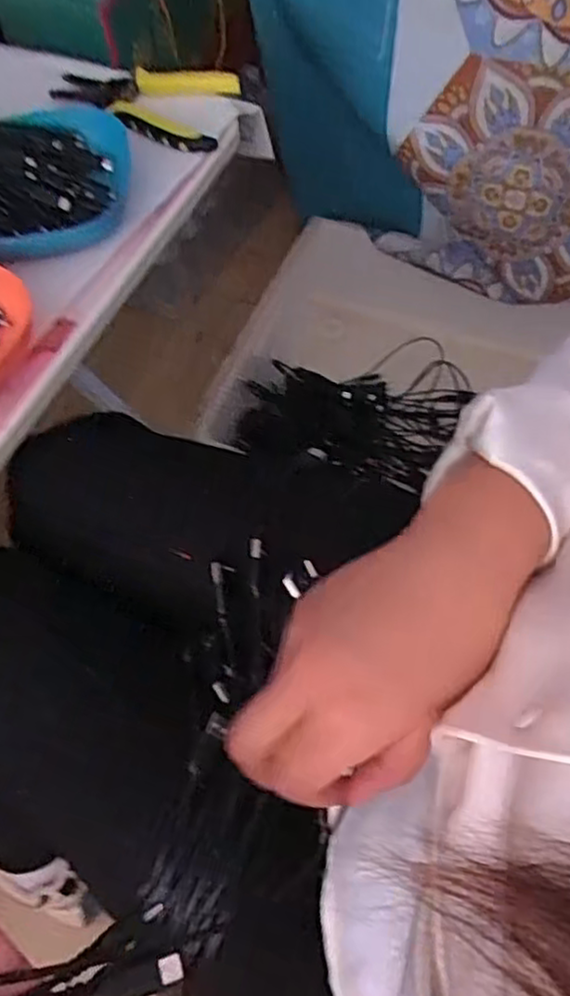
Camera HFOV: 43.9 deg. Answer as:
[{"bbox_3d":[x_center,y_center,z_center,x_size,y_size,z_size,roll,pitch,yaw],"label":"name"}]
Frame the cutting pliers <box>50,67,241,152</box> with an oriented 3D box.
[{"bbox_3d":[-0.120,-0.315,0.563,0.150,0.020,0.080,12,63,10],"label":"cutting pliers"}]

